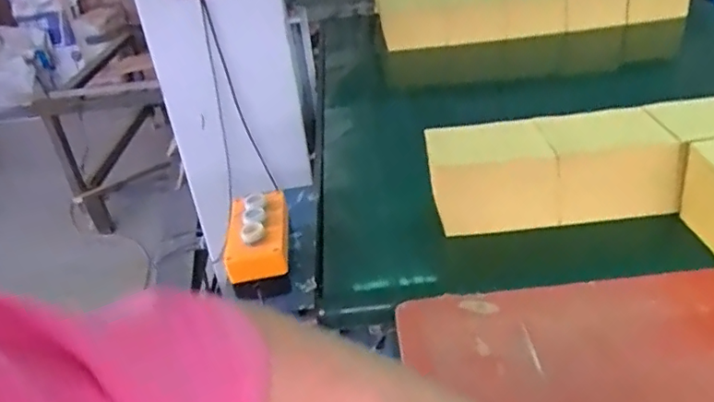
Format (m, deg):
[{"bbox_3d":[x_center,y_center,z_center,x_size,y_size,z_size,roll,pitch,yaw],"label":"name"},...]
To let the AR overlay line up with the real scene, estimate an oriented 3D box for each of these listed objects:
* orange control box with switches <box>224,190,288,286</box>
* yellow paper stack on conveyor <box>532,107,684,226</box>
[{"bbox_3d":[-0.128,0.046,0.764,0.078,0.047,0.128,-8,31,-2],"label":"orange control box with switches"},{"bbox_3d":[0.358,-0.050,0.858,0.174,0.120,0.104,-5,31,3],"label":"yellow paper stack on conveyor"}]

